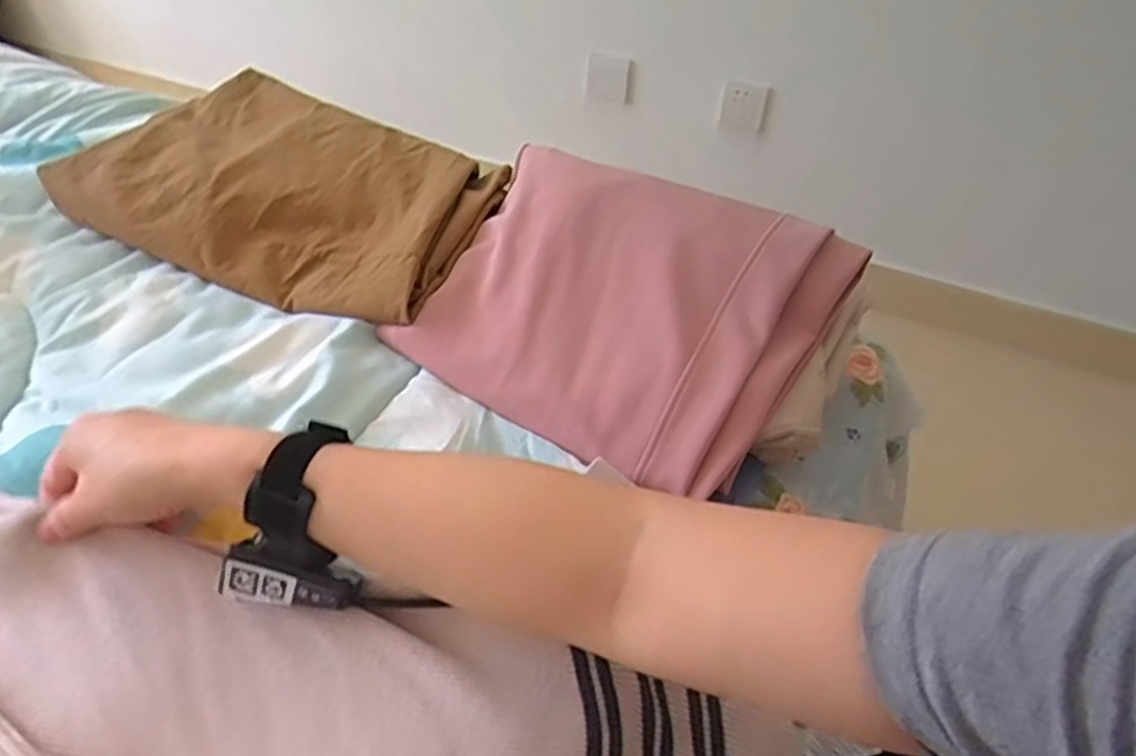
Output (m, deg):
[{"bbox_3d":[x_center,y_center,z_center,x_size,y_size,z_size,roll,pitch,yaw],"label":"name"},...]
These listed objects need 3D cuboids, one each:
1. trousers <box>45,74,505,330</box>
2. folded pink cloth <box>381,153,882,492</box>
[{"bbox_3d":[-0.257,-0.182,0.698,0.385,0.053,0.252,19,47,16],"label":"trousers"},{"bbox_3d":[0.040,-0.058,0.565,0.291,0.062,0.243,25,74,25],"label":"folded pink cloth"}]

